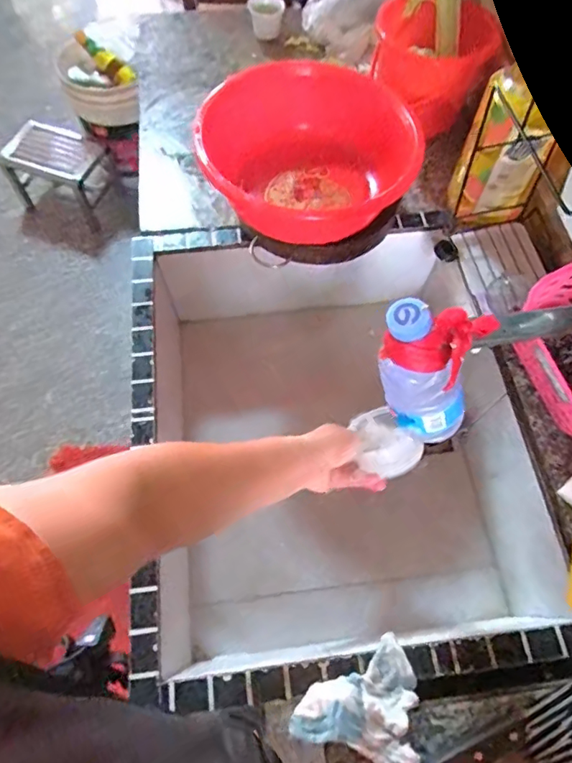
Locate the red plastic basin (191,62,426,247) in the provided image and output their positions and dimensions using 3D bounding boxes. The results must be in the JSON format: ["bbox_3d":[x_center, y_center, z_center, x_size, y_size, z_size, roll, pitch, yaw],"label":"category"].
[{"bbox_3d":[0.042,-0.330,0.746,0.280,0.129,0.280,0,64,-1],"label":"red plastic basin"}]

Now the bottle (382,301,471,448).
[{"bbox_3d":[0.125,-0.001,0.442,0.057,0.184,0.058,19,63,32],"label":"bottle"}]

